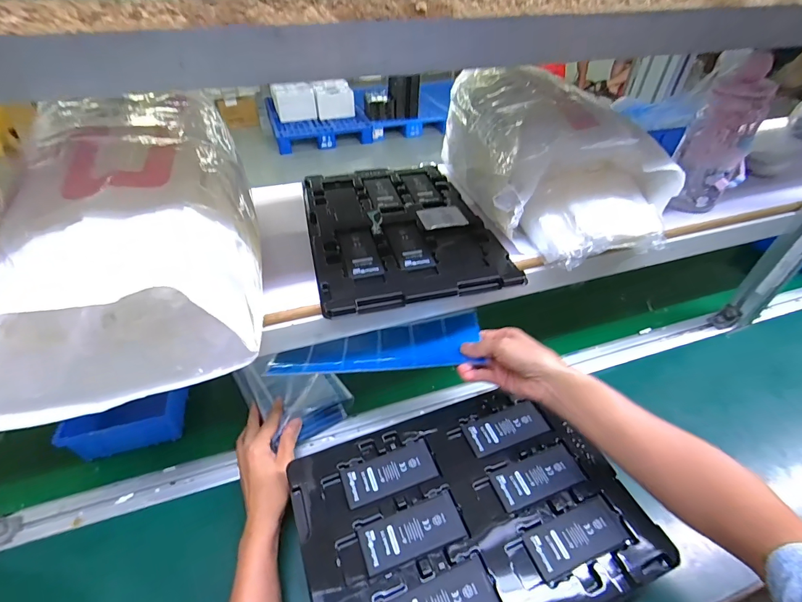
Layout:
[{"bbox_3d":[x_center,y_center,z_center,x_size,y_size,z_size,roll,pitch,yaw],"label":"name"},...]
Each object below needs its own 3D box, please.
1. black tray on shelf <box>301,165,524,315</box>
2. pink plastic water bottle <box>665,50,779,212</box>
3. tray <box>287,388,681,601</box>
[{"bbox_3d":[-0.009,-0.109,0.539,0.231,0.015,0.321,-10,43,-11],"label":"black tray on shelf"},{"bbox_3d":[0.428,-0.212,0.520,0.083,0.186,0.066,26,48,25],"label":"pink plastic water bottle"},{"bbox_3d":[0.069,0.217,0.399,0.327,0.012,0.231,-15,45,-16],"label":"tray"}]

